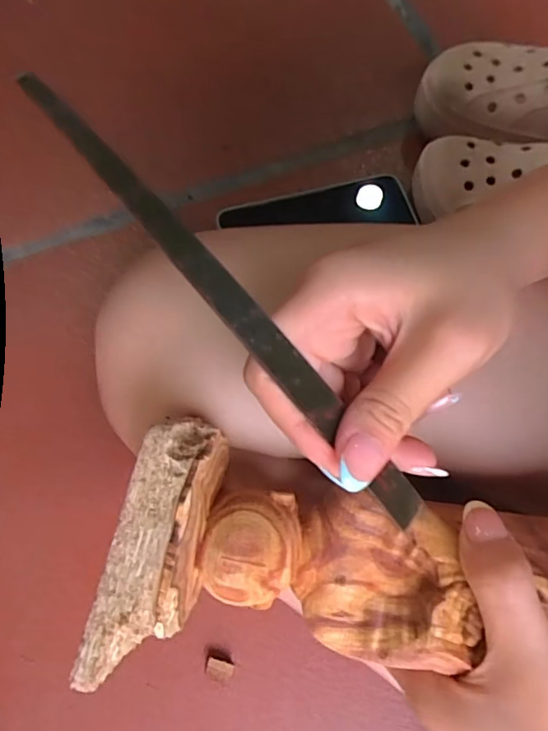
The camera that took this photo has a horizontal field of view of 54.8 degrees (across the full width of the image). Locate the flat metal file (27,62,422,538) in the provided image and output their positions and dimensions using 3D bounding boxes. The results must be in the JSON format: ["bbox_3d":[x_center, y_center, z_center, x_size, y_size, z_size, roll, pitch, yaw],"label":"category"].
[{"bbox_3d":[-0.010,-0.016,0.176,0.013,0.004,0.187,-44,101,-15],"label":"flat metal file"}]

